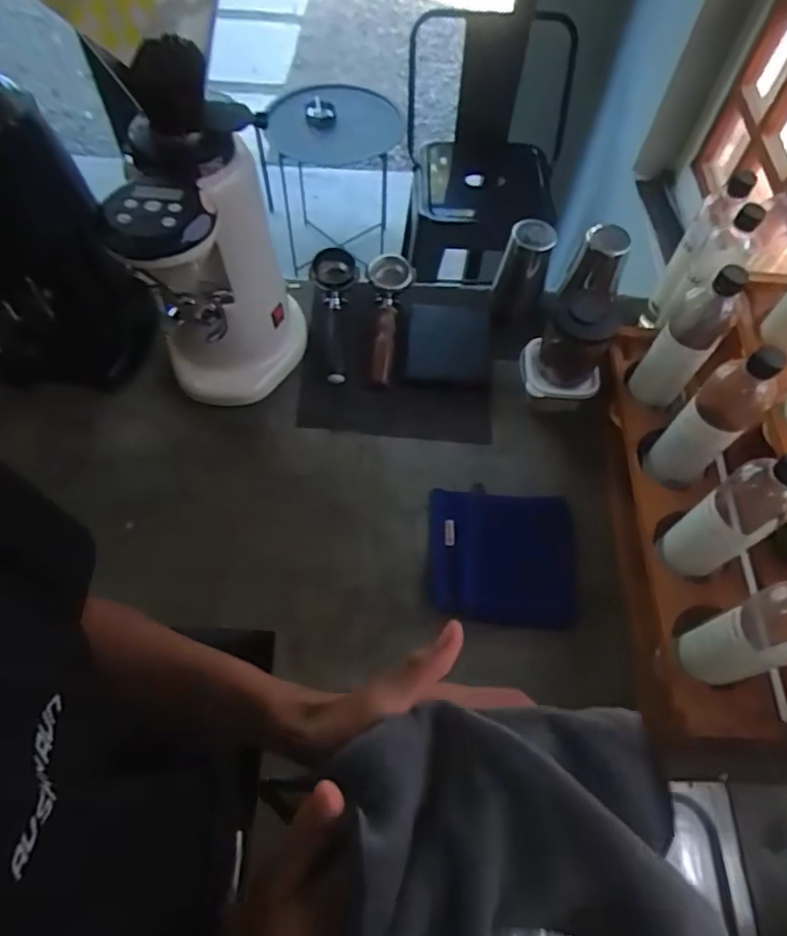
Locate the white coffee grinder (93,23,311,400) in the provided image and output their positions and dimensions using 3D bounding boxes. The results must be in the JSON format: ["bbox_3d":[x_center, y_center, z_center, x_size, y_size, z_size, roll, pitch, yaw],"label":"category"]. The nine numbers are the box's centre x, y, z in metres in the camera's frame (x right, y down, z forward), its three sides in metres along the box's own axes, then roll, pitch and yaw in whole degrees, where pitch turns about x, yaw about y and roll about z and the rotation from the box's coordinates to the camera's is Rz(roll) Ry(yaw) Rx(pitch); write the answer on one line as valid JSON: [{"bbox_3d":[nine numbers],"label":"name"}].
[{"bbox_3d":[-0.222,-0.241,0.746,0.159,0.408,0.208,1,61,-3],"label":"white coffee grinder"}]

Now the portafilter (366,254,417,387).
[{"bbox_3d":[-0.010,-0.238,0.953,0.071,0.051,0.234,5,61,0],"label":"portafilter"}]

